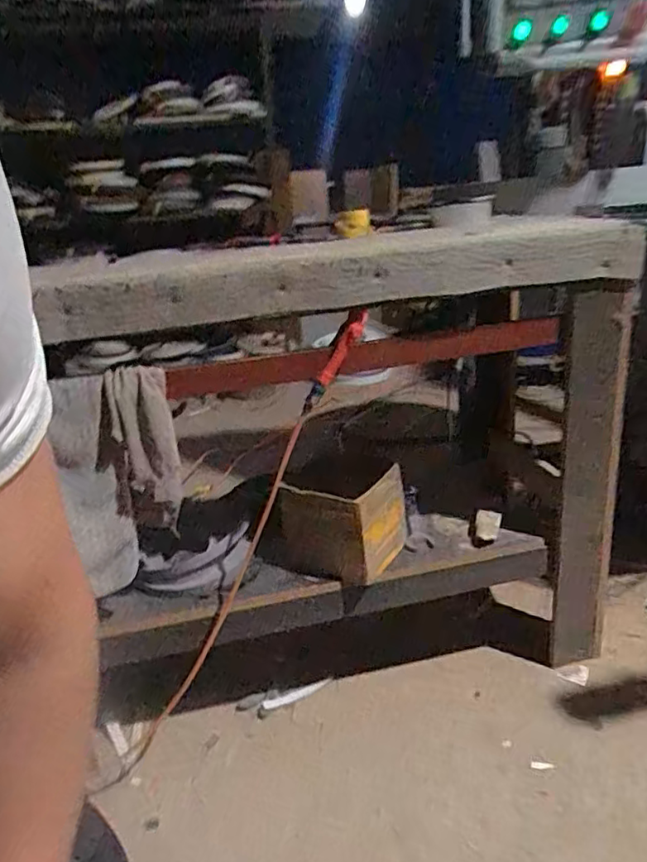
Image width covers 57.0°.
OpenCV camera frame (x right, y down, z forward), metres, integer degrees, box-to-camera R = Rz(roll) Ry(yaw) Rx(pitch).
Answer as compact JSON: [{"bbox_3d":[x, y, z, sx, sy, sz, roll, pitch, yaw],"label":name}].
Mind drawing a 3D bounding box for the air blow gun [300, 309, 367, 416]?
[{"bbox_3d":[0.014,-0.113,1.035,0.032,0.228,0.035,38,40,8],"label":"air blow gun"}]

